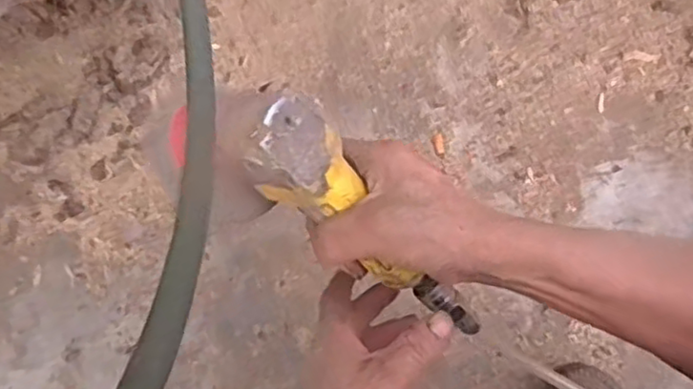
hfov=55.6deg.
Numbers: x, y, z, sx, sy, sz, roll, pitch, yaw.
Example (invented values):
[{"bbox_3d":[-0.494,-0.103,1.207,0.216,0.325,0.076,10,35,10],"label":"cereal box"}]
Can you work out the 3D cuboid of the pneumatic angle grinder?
[{"bbox_3d":[0.002,0.017,0.432,0.251,0.066,0.069,38,74,-24],"label":"pneumatic angle grinder"}]

